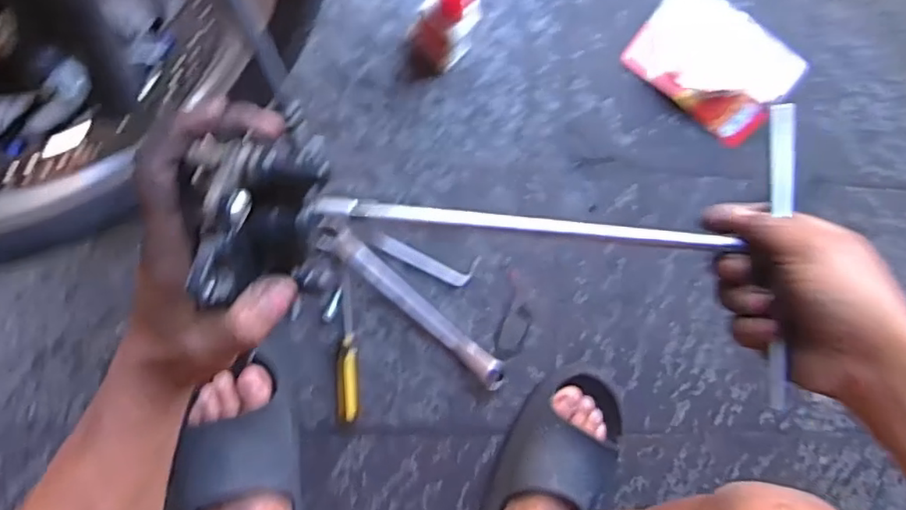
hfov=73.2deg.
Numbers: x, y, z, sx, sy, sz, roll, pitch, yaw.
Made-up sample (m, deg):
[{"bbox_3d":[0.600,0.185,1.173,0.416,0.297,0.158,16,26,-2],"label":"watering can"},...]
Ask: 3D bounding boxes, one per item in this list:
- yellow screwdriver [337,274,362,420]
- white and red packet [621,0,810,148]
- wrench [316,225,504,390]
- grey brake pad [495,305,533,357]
[{"bbox_3d":[-0.109,0.097,0.638,0.024,0.022,0.150,0,89,-10],"label":"yellow screwdriver"},{"bbox_3d":[0.293,-0.217,0.687,0.167,0.039,0.127,39,83,-7],"label":"white and red packet"},{"bbox_3d":[-0.041,0.054,0.644,0.246,0.020,0.030,41,83,-7],"label":"wrench"},{"bbox_3d":[0.067,0.084,0.672,0.035,0.005,0.058,25,85,-9],"label":"grey brake pad"}]

